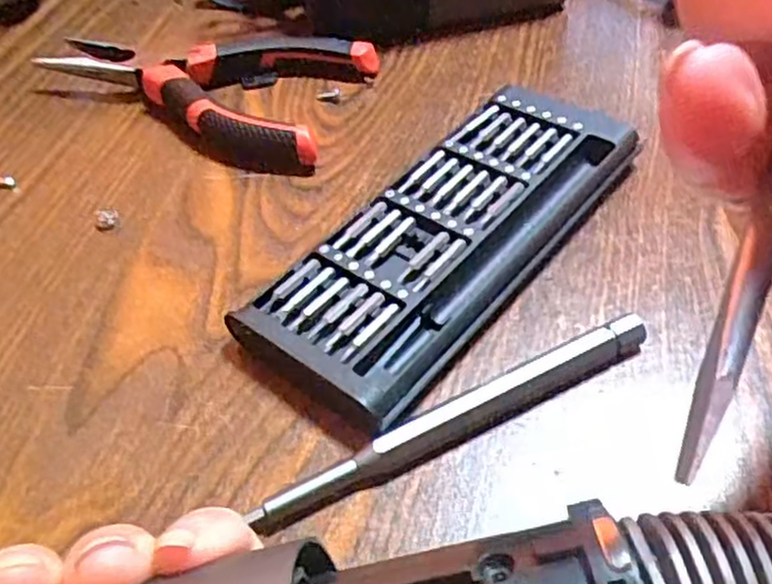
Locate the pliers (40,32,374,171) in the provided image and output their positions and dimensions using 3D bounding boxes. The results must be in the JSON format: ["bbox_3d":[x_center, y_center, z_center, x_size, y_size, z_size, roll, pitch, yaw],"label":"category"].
[{"bbox_3d":[-0.087,-0.091,0.336,0.145,0.019,0.077,9,49,15],"label":"pliers"}]

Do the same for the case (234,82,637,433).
[{"bbox_3d":[0.021,-0.021,0.261,0.068,0.015,0.156,29,57,30],"label":"case"}]

